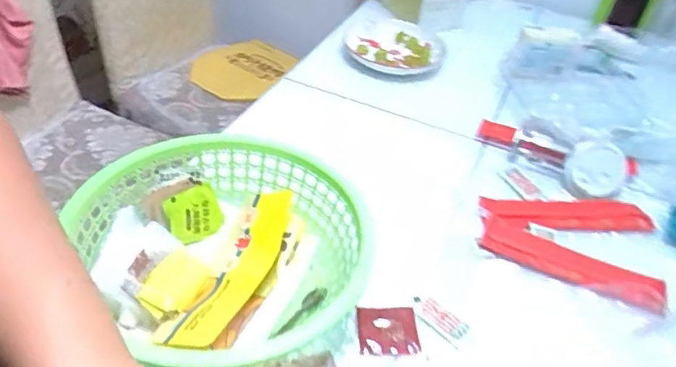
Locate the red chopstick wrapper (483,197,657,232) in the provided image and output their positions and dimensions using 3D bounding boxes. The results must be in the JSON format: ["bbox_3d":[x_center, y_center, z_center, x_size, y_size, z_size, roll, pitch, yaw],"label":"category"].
[{"bbox_3d":[0.335,0.044,0.802,0.248,0.010,0.054,3,41,-5],"label":"red chopstick wrapper"}]

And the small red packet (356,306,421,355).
[{"bbox_3d":[0.057,0.168,0.628,0.068,0.011,0.060,4,41,-4],"label":"small red packet"}]

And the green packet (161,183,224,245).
[{"bbox_3d":[-0.176,0.036,0.673,0.062,0.066,0.016,-28,29,-18],"label":"green packet"}]

